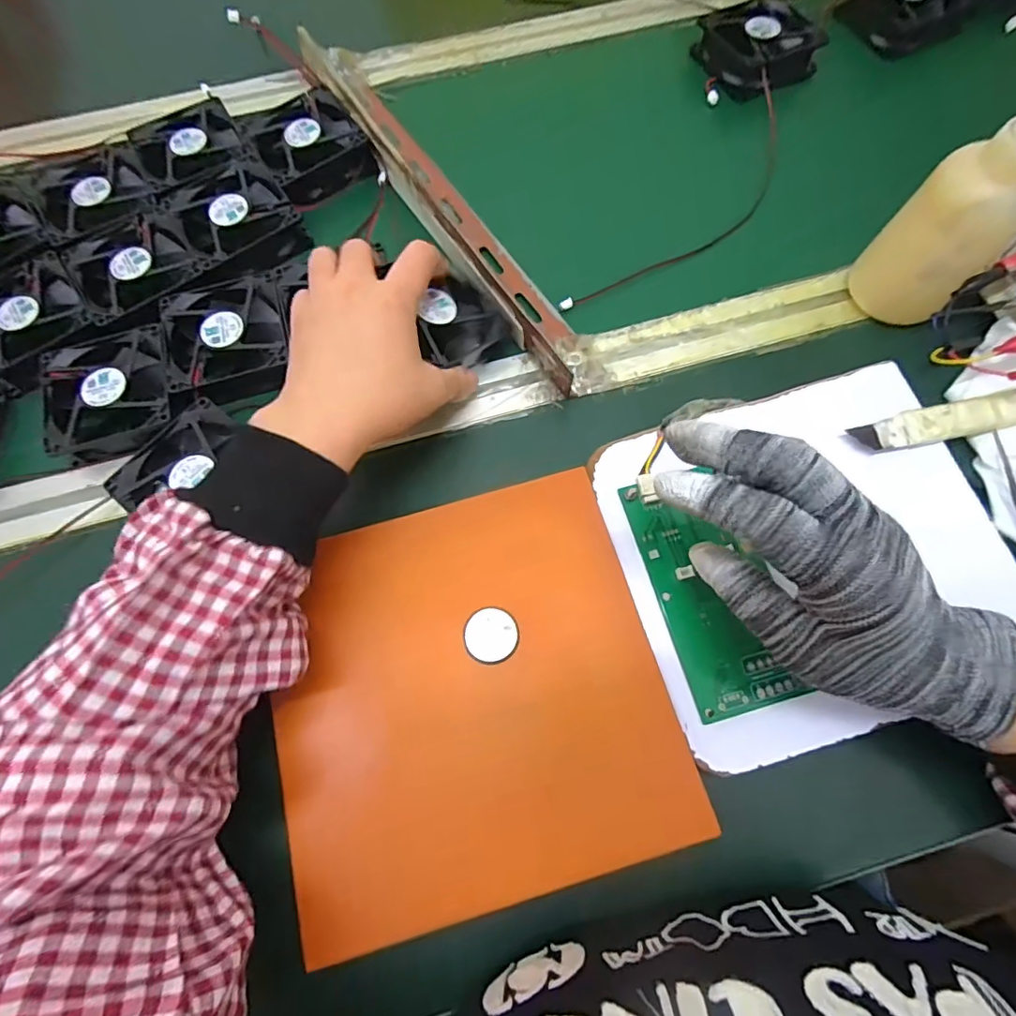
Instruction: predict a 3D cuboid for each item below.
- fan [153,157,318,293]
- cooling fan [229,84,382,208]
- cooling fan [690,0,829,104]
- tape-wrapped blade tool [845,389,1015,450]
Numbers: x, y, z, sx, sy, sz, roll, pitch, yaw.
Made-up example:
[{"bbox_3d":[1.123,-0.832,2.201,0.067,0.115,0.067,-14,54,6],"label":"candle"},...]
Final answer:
[{"bbox_3d":[-0.205,-0.214,0.406,0.088,0.030,0.099,-27,72,-8],"label":"fan"},{"bbox_3d":[-0.161,-0.295,0.430,0.081,0.024,0.093,-30,72,-9],"label":"cooling fan"},{"bbox_3d":[0.213,-0.393,0.456,0.079,0.028,0.082,-31,72,-9],"label":"cooling fan"},{"bbox_3d":[0.263,-0.052,0.324,0.109,0.007,0.022,-13,70,-3],"label":"tape-wrapped blade tool"}]

